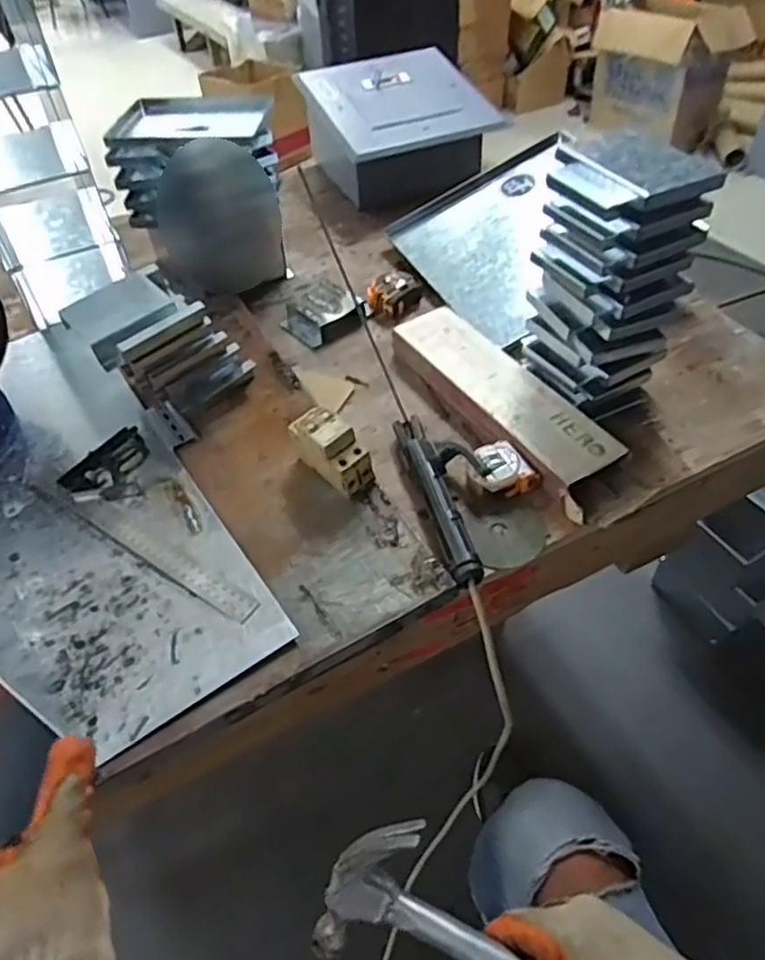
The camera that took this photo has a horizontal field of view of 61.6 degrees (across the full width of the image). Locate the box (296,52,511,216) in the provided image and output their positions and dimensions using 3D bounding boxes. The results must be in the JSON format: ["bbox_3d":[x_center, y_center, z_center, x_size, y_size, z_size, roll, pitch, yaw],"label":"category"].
[{"bbox_3d":[0.029,-0.588,1.072,0.279,0.138,0.235,-17,50,-12],"label":"box"}]

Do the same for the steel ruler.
[{"bbox_3d":[-0.234,0.055,0.602,0.292,0.009,0.024,25,59,24],"label":"steel ruler"}]

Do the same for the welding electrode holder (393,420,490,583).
[{"bbox_3d":[0.069,0.009,0.618,0.065,0.032,0.201,-12,49,-7],"label":"welding electrode holder"}]

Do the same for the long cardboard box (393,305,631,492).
[{"bbox_3d":[0.124,-0.097,0.703,0.091,0.040,0.304,-26,52,-18],"label":"long cardboard box"}]

